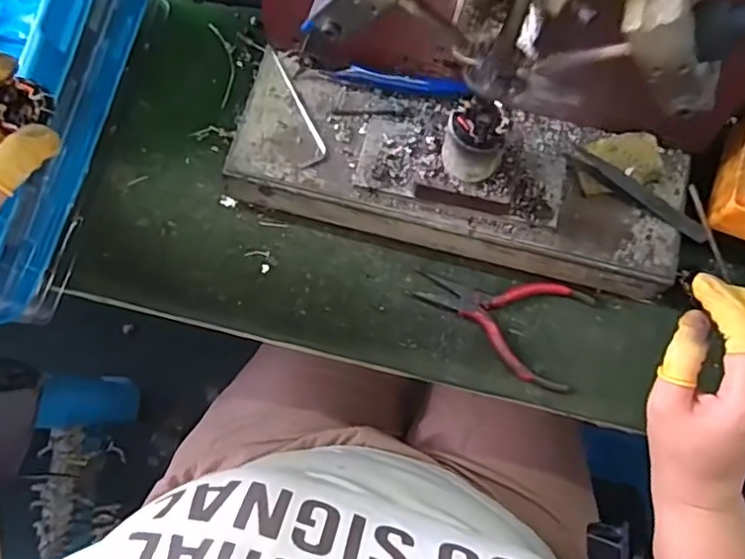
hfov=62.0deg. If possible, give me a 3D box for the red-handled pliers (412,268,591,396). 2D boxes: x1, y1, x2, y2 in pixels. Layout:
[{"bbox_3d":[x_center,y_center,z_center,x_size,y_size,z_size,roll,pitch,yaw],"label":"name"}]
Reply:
[{"bbox_3d":[0.083,0.026,0.425,0.118,0.012,0.069,17,75,4],"label":"red-handled pliers"}]

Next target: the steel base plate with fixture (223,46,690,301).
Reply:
[{"bbox_3d":[0.056,-0.076,0.394,0.290,0.125,0.094,14,75,3],"label":"steel base plate with fixture"}]

